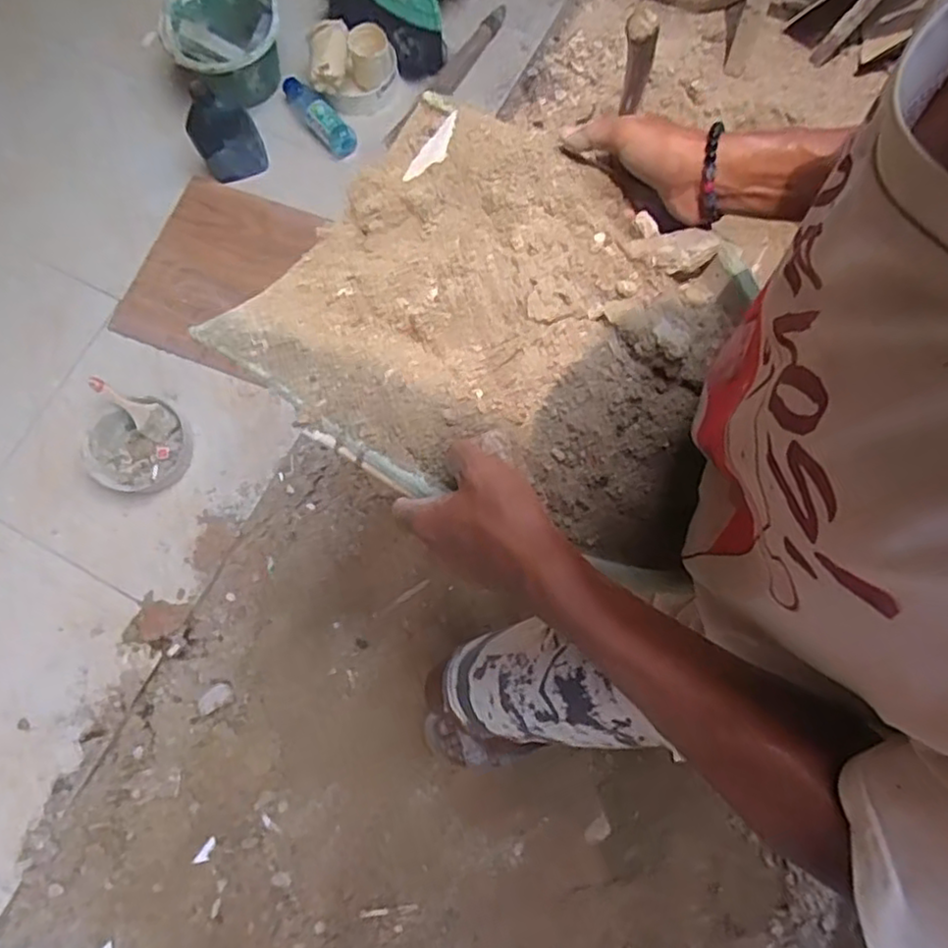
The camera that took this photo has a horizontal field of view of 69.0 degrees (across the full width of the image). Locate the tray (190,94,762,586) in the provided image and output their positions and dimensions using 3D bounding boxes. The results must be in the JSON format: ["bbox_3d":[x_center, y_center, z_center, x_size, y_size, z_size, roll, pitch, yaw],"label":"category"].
[{"bbox_3d":[0.021,-0.107,0.526,0.372,0.096,0.284,28,71,9],"label":"tray"}]

